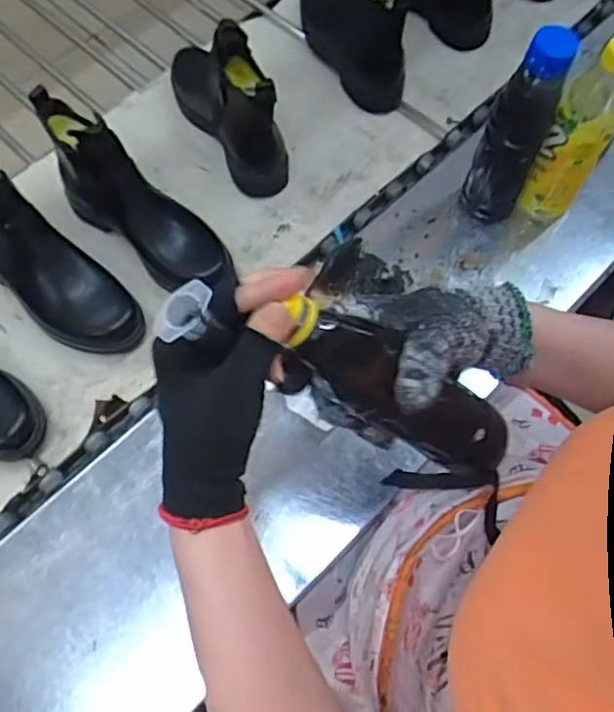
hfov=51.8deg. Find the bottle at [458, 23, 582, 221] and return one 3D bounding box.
[{"bbox_3d":[0.207,-0.216,0.645,0.061,0.240,0.048,25,69,11],"label":"bottle"}]

